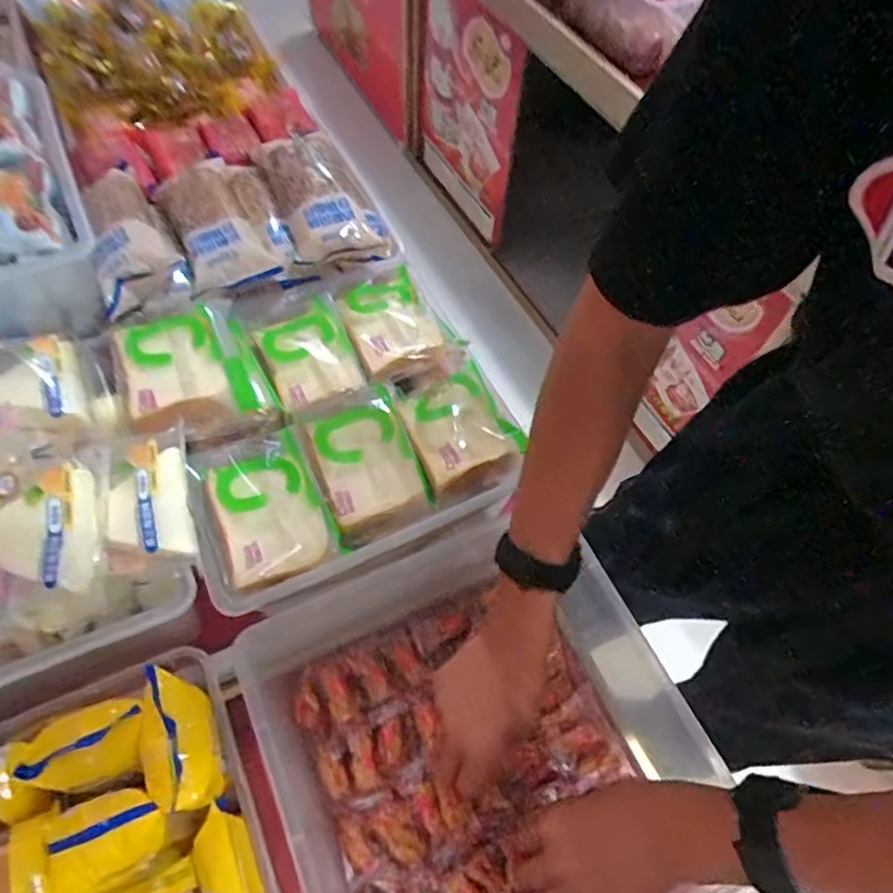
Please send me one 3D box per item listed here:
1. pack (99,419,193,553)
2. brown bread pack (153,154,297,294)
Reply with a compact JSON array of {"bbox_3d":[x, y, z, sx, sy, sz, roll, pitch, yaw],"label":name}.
[{"bbox_3d":[-0.228,0.035,0.466,0.058,0.033,0.103,-1,64,-26],"label":"pack"},{"bbox_3d":[-0.216,-0.222,0.591,0.098,0.044,0.127,-26,63,-17],"label":"brown bread pack"}]

